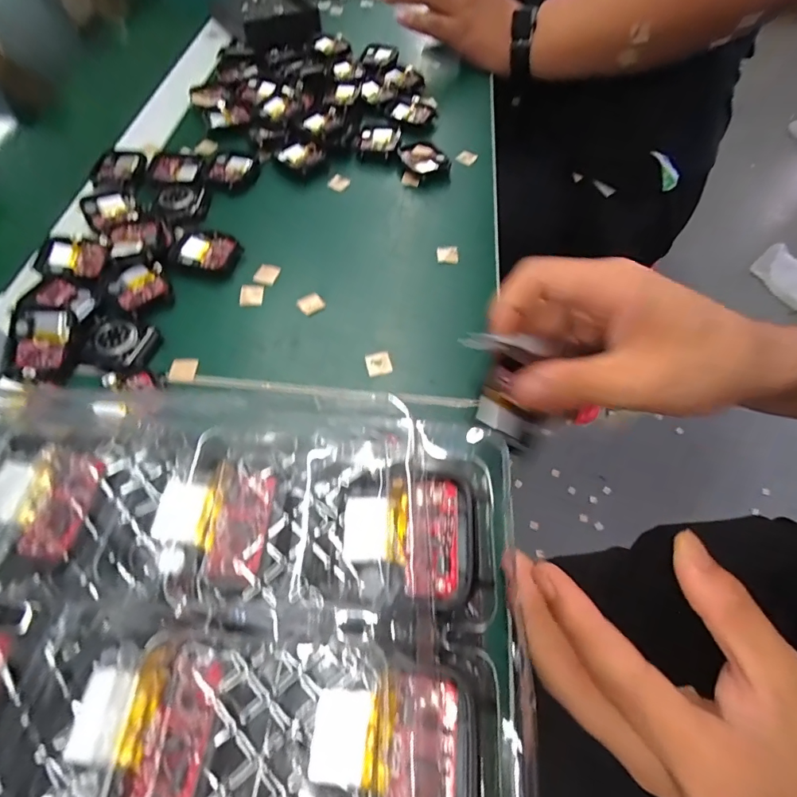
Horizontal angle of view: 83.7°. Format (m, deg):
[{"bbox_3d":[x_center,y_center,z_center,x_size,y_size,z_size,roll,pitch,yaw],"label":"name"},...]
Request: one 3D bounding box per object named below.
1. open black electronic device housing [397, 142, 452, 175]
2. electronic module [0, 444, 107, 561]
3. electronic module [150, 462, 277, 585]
[{"bbox_3d":[0.022,-0.207,0.384,0.029,0.009,0.046,-38,66,-20],"label":"open black electronic device housing"},{"bbox_3d":[-0.107,0.030,0.132,0.028,0.004,0.031,5,59,1],"label":"electronic module"},{"bbox_3d":[-0.054,0.035,0.130,0.032,0.004,0.033,3,59,0],"label":"electronic module"}]

